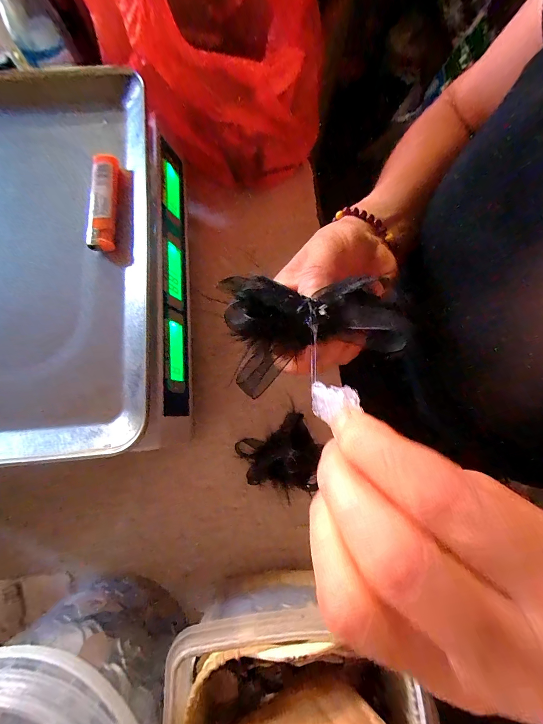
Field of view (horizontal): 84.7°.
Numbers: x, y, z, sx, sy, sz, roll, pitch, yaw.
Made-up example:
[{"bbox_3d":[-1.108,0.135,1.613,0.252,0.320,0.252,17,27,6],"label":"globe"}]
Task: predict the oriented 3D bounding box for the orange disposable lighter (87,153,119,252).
[{"bbox_3d":[-0.134,-0.129,0.241,0.019,0.013,0.082,0,77,-2],"label":"orange disposable lighter"}]

